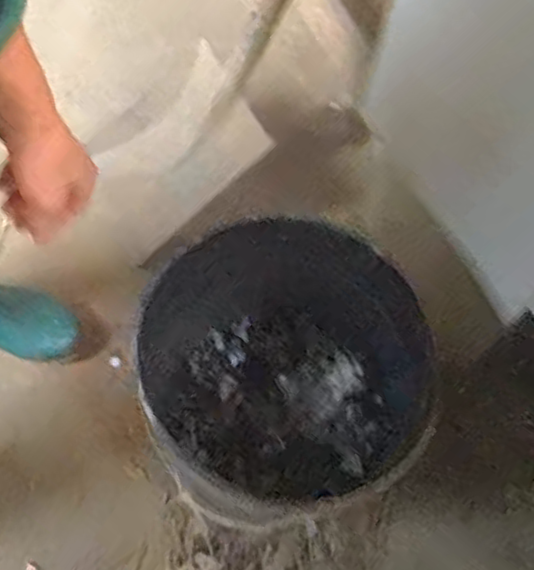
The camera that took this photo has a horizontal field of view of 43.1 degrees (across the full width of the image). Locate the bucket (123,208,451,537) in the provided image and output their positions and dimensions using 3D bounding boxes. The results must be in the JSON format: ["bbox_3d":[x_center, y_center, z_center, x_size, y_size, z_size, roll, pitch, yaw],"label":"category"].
[{"bbox_3d":[0.010,0.073,0.823,0.339,0.228,0.387,-25,67,-11],"label":"bucket"}]

